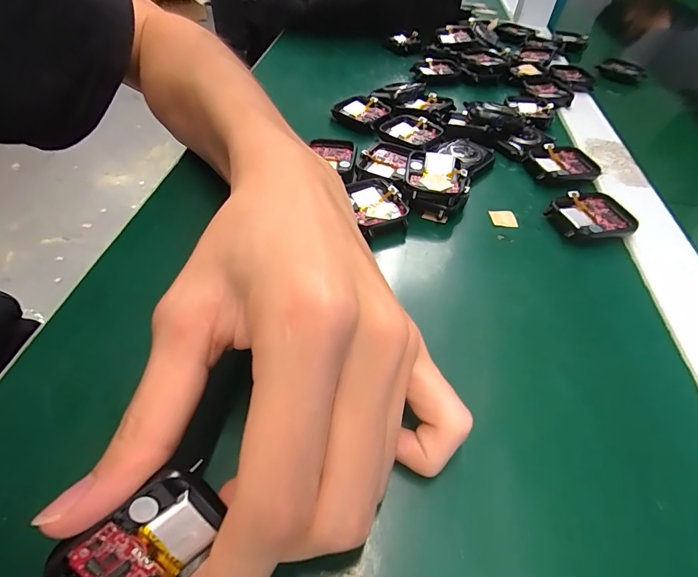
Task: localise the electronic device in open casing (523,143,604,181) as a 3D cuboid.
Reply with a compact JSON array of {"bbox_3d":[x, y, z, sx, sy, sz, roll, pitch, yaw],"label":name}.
[{"bbox_3d":[0.152,-0.088,0.274,0.045,0.010,0.036,1,49,-3],"label":"electronic device in open casing"}]

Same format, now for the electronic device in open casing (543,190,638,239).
[{"bbox_3d":[0.147,-0.043,0.235,0.046,0.012,0.036,-6,49,-9],"label":"electronic device in open casing"}]

